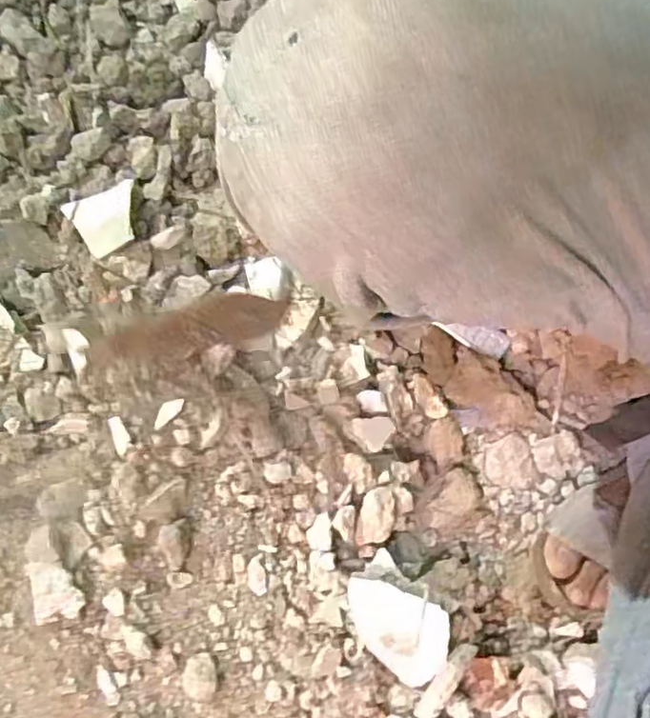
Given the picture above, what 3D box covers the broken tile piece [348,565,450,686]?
[{"bbox_3d":[0.058,0.201,0.481,0.060,0.021,0.089,-33,78,-10],"label":"broken tile piece"}]

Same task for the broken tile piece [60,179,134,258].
[{"bbox_3d":[-0.201,-0.122,0.555,0.069,0.008,0.069,-15,67,12],"label":"broken tile piece"}]

